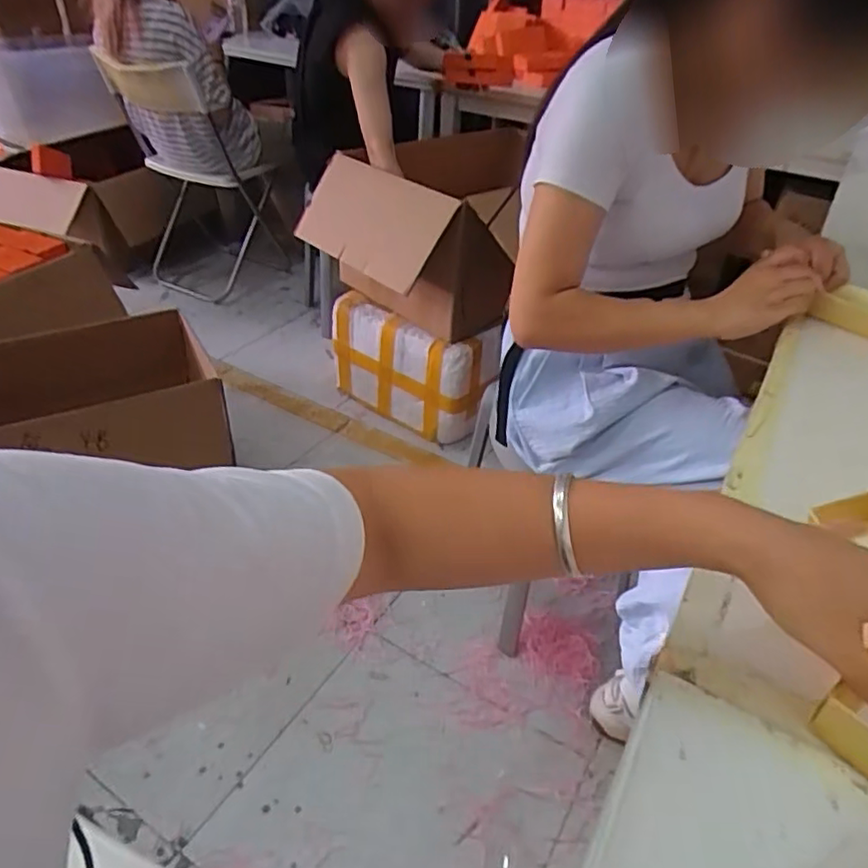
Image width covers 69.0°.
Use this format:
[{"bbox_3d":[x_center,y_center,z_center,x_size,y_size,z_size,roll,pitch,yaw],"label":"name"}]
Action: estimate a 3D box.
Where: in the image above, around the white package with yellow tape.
[{"bbox_3d":[-0.096,-0.178,1.710,0.485,0.285,0.102,28,44,28],"label":"white package with yellow tape"}]

